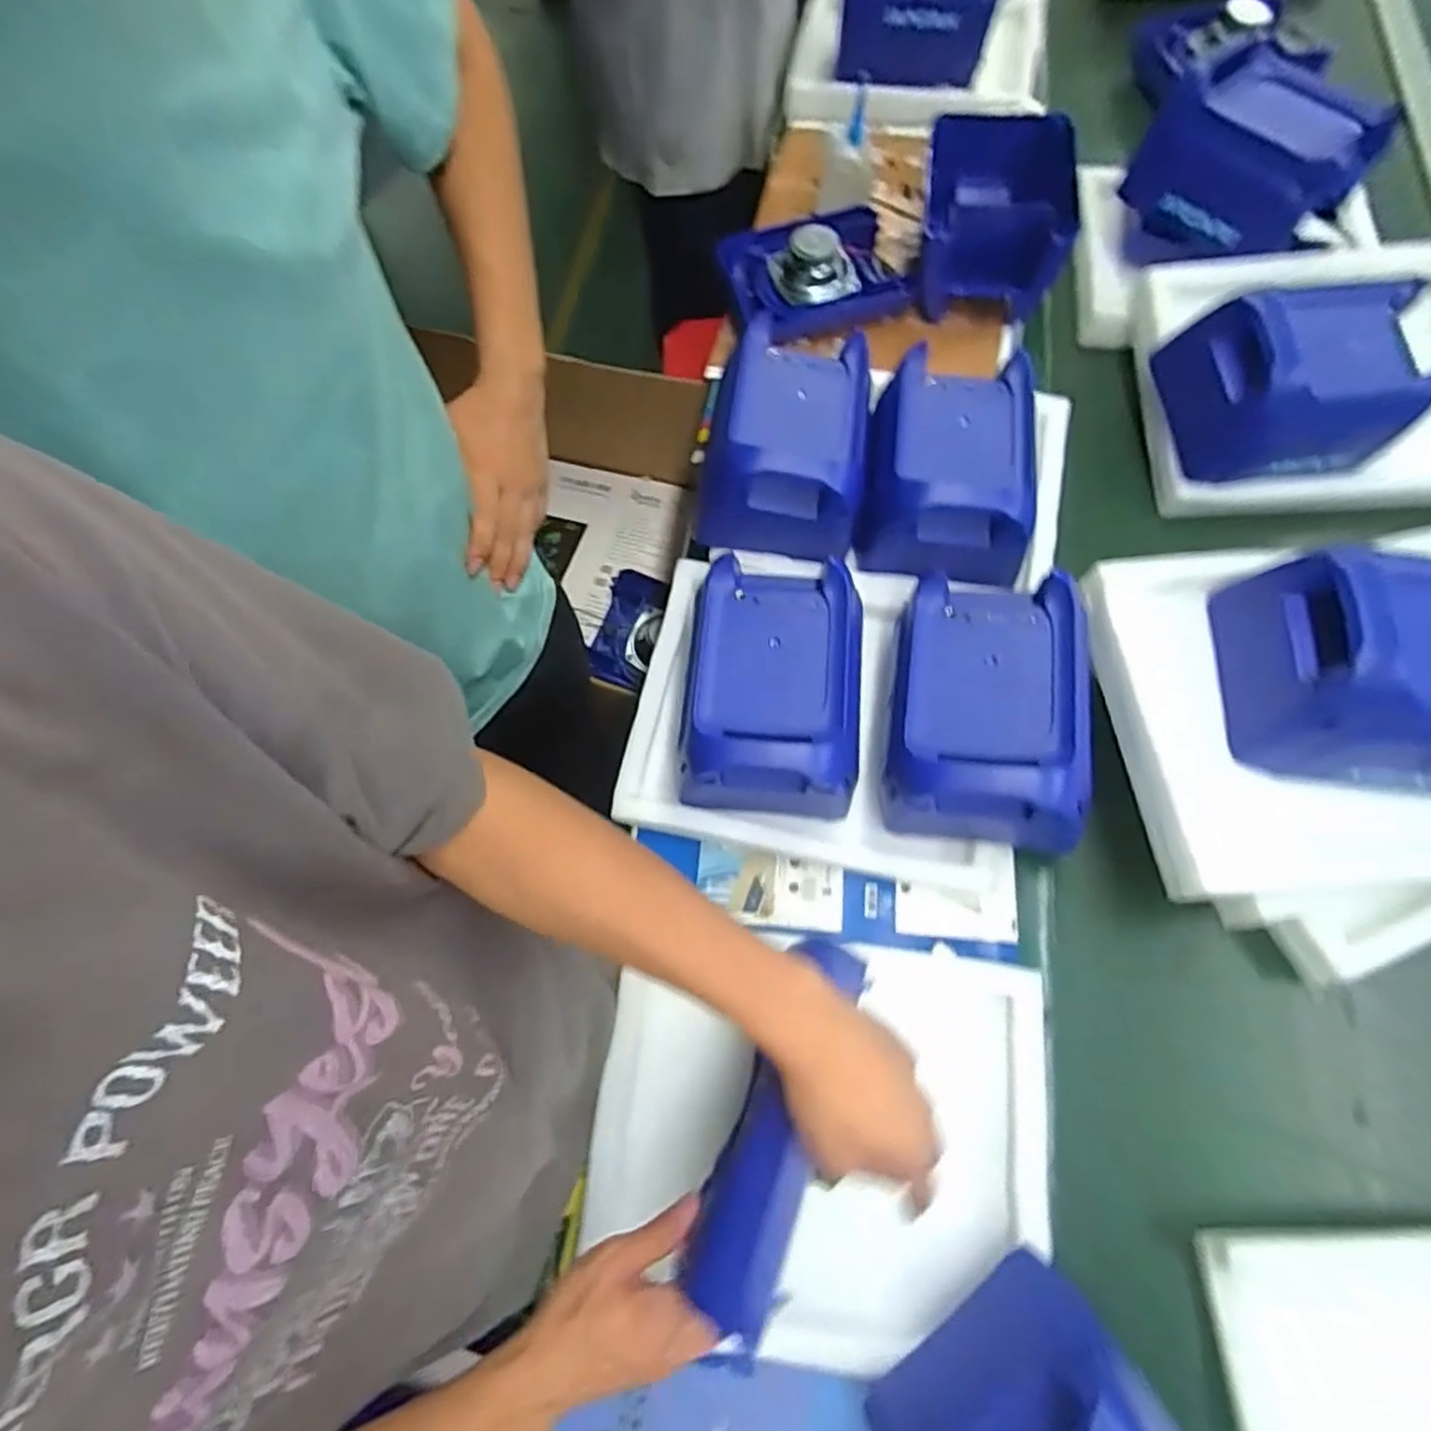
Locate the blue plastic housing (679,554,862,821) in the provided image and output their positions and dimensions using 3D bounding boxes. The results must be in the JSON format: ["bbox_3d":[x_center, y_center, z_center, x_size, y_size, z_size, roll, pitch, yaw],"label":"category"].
[{"bbox_3d":[0.055,-0.030,0.634,0.155,0.108,0.219,4,70,4],"label":"blue plastic housing"}]

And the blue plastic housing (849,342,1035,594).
[{"bbox_3d":[0.233,-0.250,0.702,0.163,0.102,0.219,4,70,4],"label":"blue plastic housing"}]

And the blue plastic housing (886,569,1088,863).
[{"bbox_3d":[0.235,-0.007,0.601,0.156,0.123,0.215,6,70,5],"label":"blue plastic housing"}]

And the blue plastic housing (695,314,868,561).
[{"bbox_3d":[0.083,-0.281,0.713,0.134,0.112,0.217,7,70,5],"label":"blue plastic housing"}]

